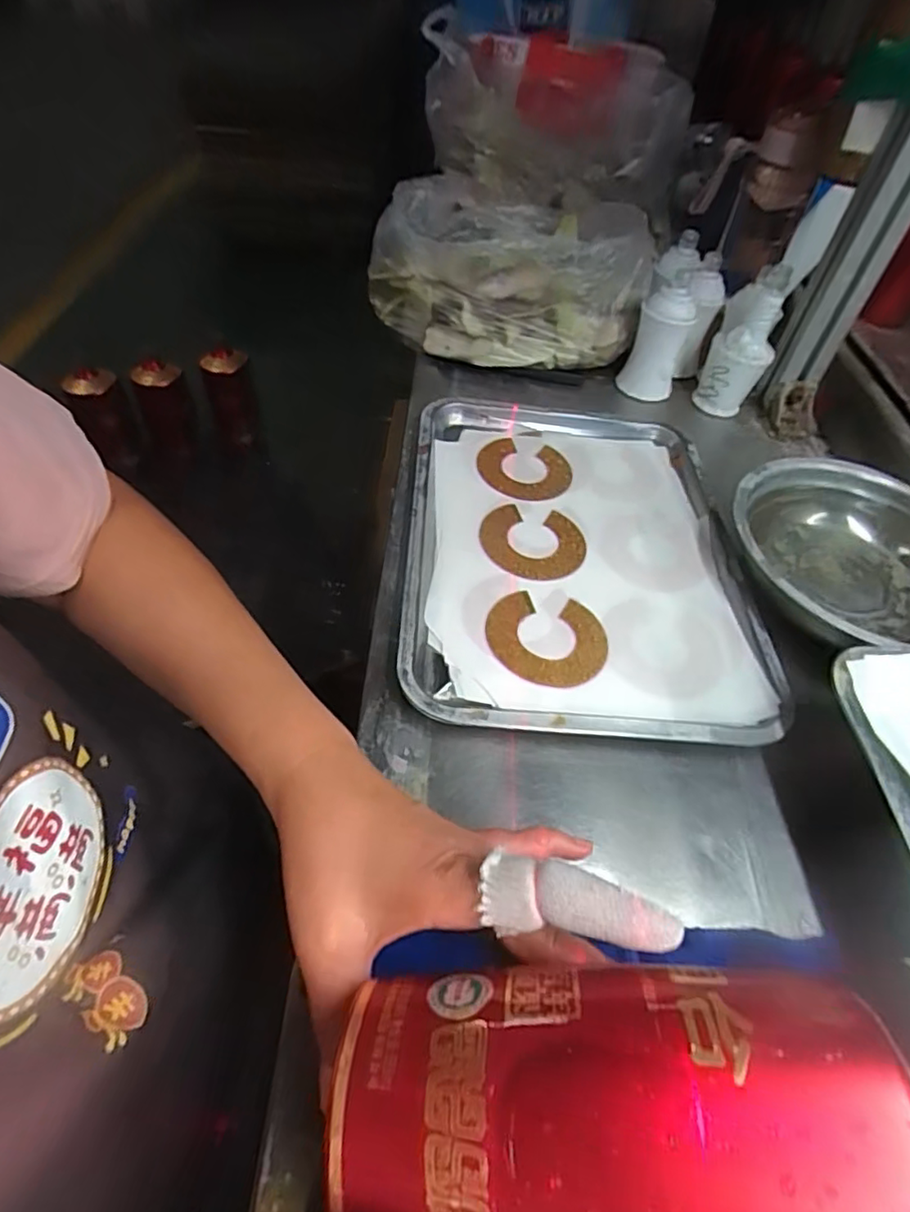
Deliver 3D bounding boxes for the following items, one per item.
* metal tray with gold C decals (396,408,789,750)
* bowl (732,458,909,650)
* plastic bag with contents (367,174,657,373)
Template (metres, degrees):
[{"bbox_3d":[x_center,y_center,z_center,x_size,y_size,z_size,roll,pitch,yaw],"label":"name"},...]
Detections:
[{"bbox_3d":[0.092,-0.055,0.476,0.250,0.020,0.337,2,51,-1],"label":"metal tray with gold C decals"},{"bbox_3d":[0.309,-0.039,0.459,0.193,0.054,0.204,1,51,-2],"label":"bowl"},{"bbox_3d":[0.043,-0.325,0.610,0.283,0.142,0.107,15,52,9],"label":"plastic bag with contents"}]

